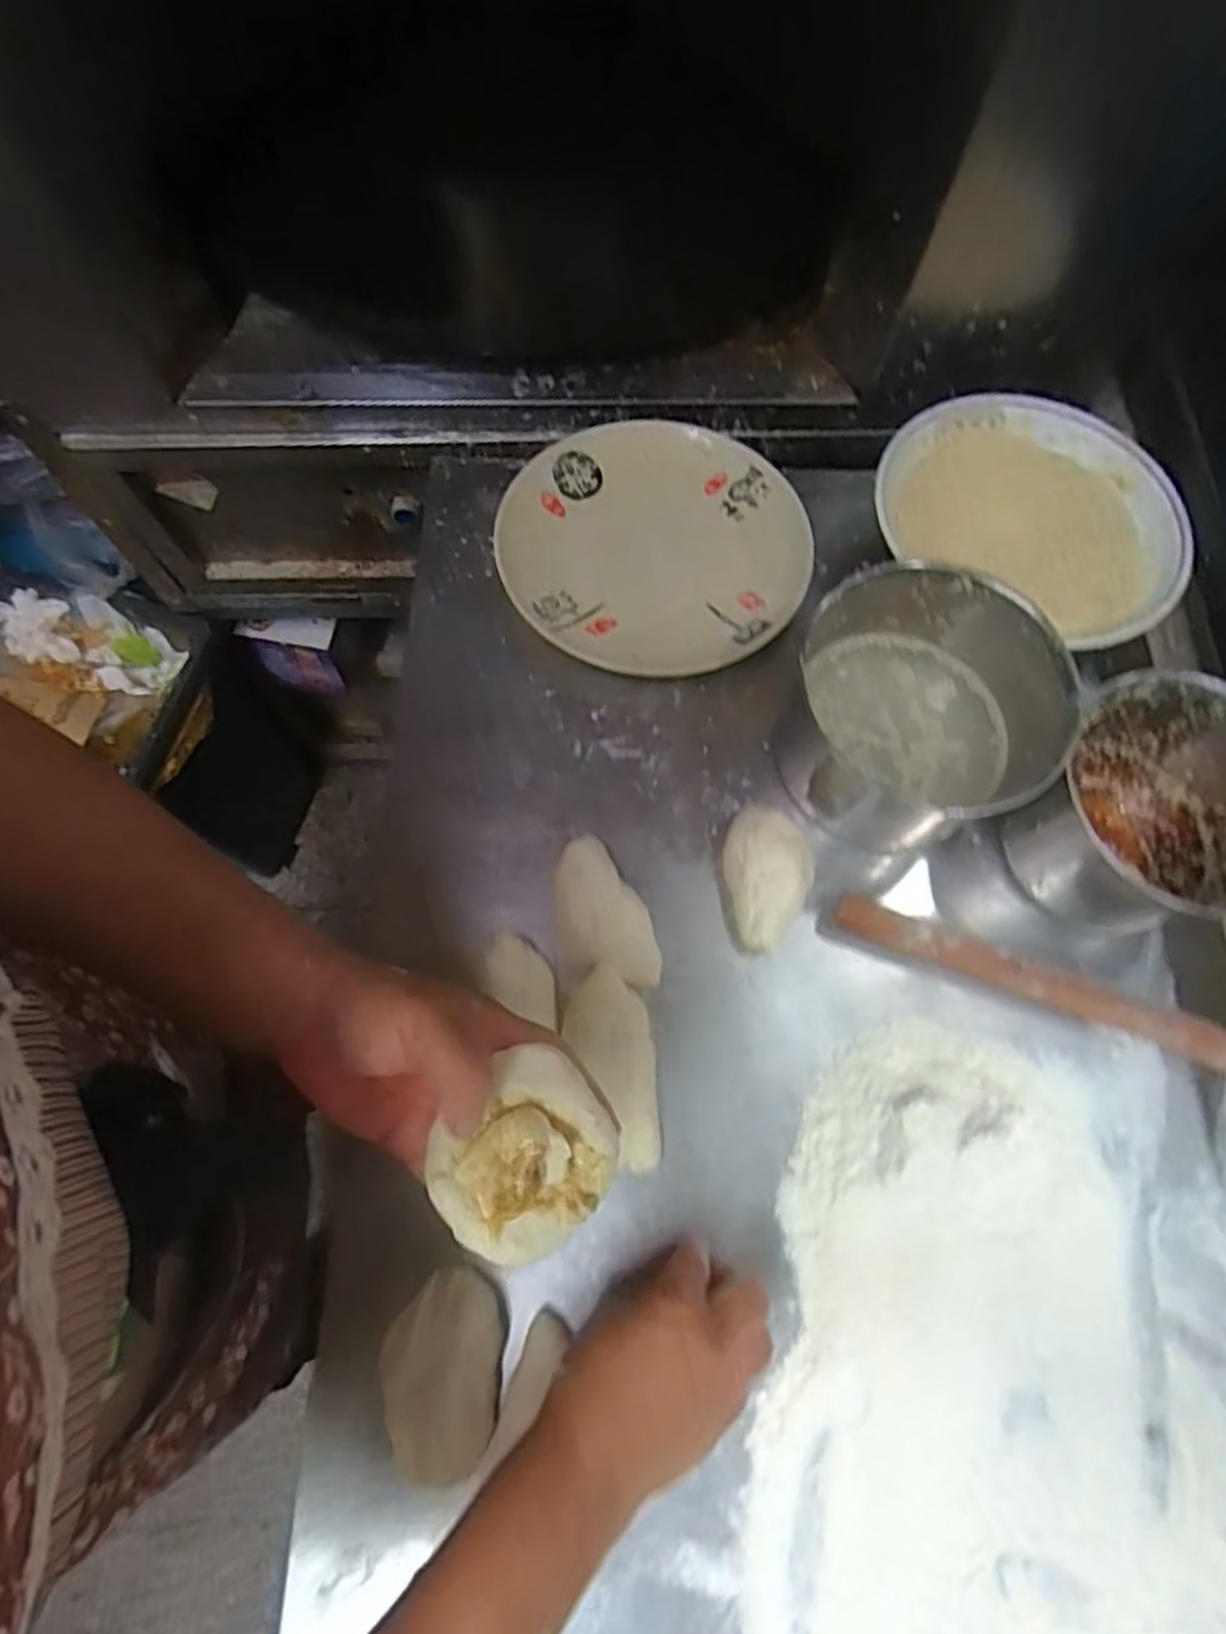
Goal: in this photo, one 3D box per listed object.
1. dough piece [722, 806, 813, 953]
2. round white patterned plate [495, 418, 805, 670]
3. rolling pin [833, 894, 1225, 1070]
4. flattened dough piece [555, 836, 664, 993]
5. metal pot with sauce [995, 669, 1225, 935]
[{"bbox_3d":[0.103,0.041,0.521,0.062,0.037,0.093,16,70,6],"label":"dough piece"},{"bbox_3d":[0.038,-0.217,0.620,0.239,0.033,0.240,0,69,0],"label":"round white patterned plate"},{"bbox_3d":[0.288,0.112,0.498,0.288,0.022,0.026,19,70,7],"label":"rolling pin"},{"bbox_3d":[-0.007,0.066,0.514,0.059,0.026,0.100,-14,70,-6],"label":"flattened dough piece"},{"bbox_3d":[0.352,-0.007,0.507,0.145,0.099,0.143,0,69,0],"label":"metal pot with sauce"}]

